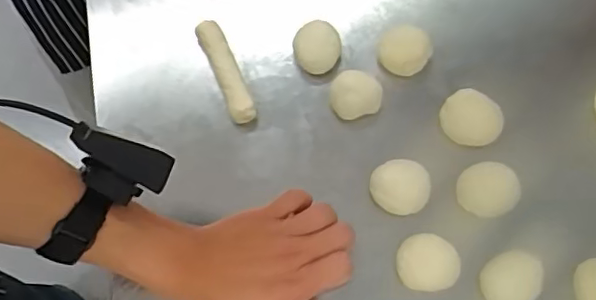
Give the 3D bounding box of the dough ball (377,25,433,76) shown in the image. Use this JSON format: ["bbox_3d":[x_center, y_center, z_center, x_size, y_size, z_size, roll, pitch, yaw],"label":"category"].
[{"bbox_3d":[0.101,-0.096,0.554,0.048,0.030,0.041,39,78,13],"label":"dough ball"}]

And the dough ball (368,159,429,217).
[{"bbox_3d":[0.091,0.034,0.515,0.053,0.023,0.046,4,70,1],"label":"dough ball"}]

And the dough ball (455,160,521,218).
[{"bbox_3d":[0.170,0.035,0.512,0.049,0.018,0.050,0,70,0],"label":"dough ball"}]

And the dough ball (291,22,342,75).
[{"bbox_3d":[0.018,-0.097,0.558,0.045,0.033,0.045,-1,72,2],"label":"dough ball"}]

